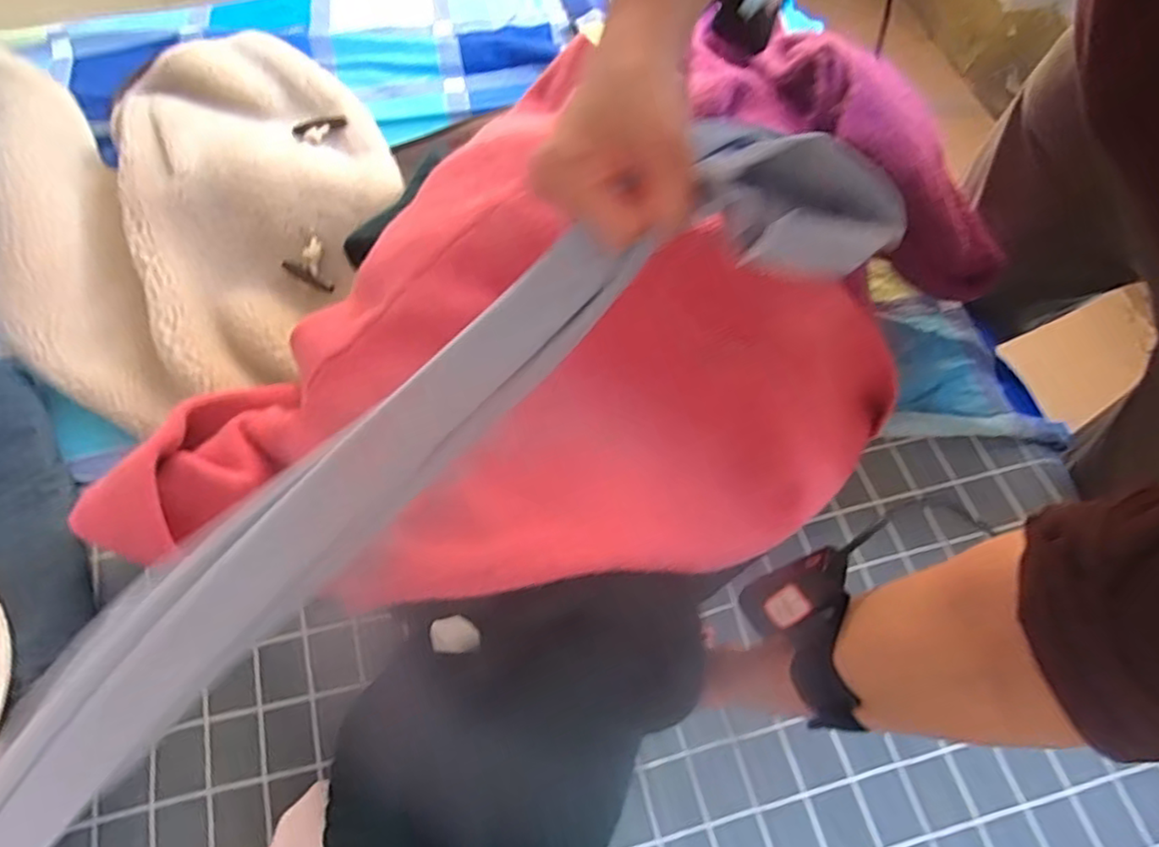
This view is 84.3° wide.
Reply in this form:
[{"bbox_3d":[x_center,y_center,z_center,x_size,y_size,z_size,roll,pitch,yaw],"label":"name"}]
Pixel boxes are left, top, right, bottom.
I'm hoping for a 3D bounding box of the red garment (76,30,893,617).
[{"bbox_3d":[-0.051,-0.002,0.441,0.372,0.124,0.461,42,71,15],"label":"red garment"}]

